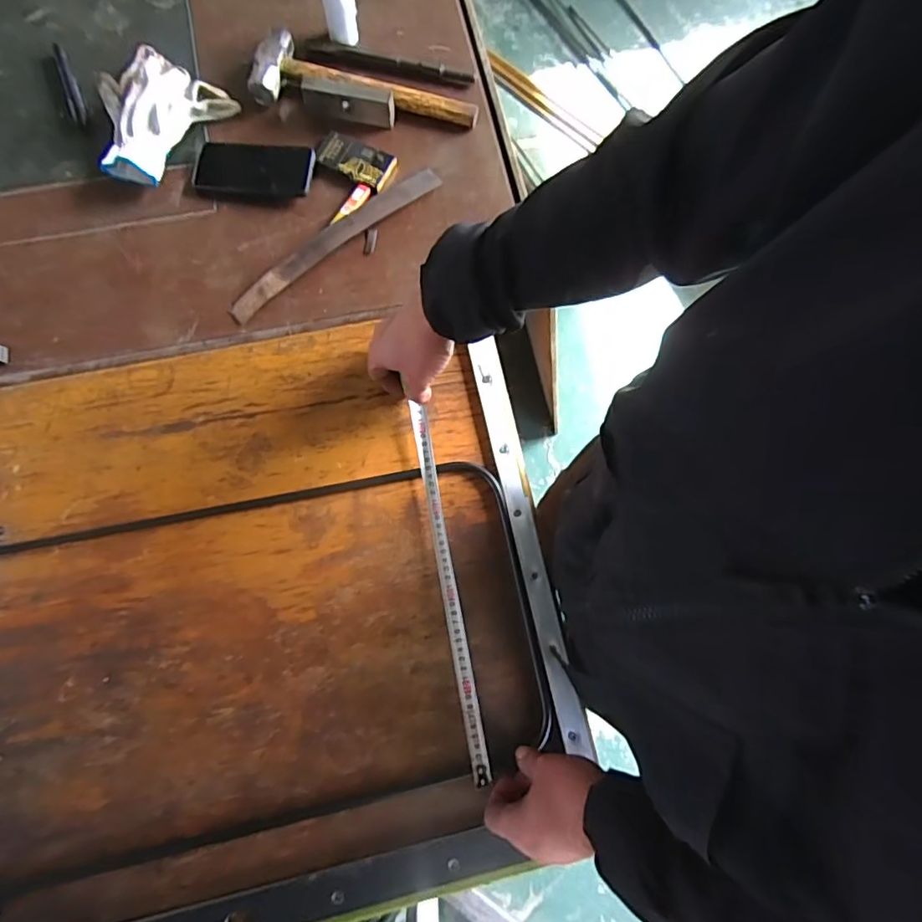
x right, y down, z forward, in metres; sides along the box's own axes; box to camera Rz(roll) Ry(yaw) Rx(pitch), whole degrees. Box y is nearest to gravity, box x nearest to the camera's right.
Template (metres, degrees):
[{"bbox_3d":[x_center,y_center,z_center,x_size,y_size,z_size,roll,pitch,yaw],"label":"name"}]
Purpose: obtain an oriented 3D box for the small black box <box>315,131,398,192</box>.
[{"bbox_3d":[-0.147,-0.417,0.724,0.108,0.024,0.051,21,77,3],"label":"small black box"}]

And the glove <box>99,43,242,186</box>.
[{"bbox_3d":[-0.426,-0.466,0.713,0.149,0.049,0.187,33,78,6],"label":"glove"}]

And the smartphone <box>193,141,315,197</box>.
[{"bbox_3d":[-0.284,-0.407,0.720,0.158,0.010,0.084,4,71,0],"label":"smartphone"}]

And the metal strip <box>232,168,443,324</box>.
[{"bbox_3d":[-0.161,-0.293,0.681,0.328,0.027,0.033,-40,81,-10],"label":"metal strip"}]

